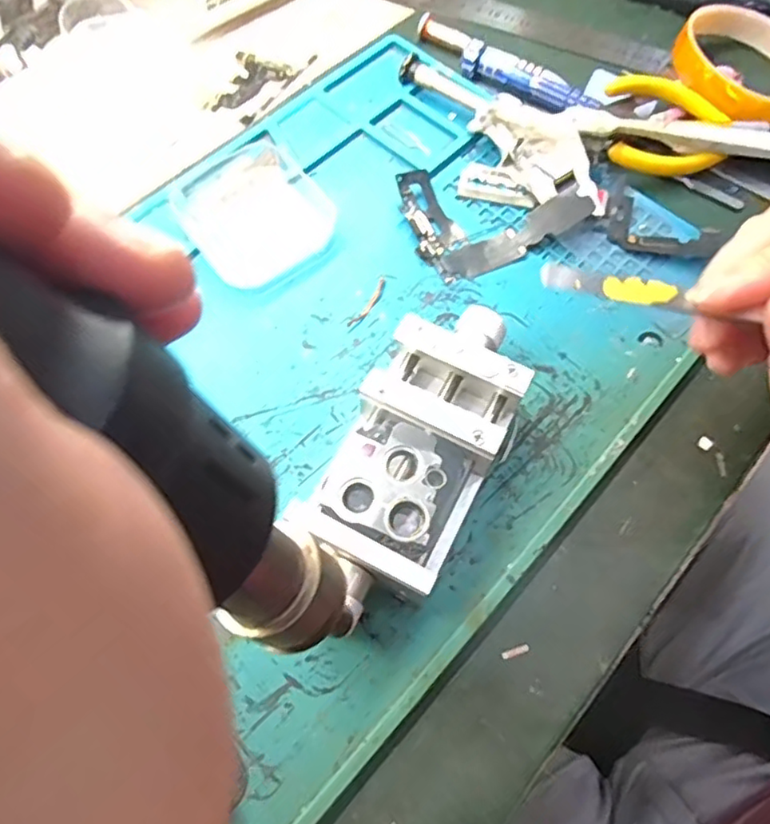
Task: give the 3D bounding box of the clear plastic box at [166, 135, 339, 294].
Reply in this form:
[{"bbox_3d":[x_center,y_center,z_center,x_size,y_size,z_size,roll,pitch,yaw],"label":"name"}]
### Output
[{"bbox_3d":[-0.064,-0.098,0.304,0.068,0.011,0.078,-36,71,-16],"label":"clear plastic box"}]

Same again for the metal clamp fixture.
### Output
[{"bbox_3d":[0.013,0.015,0.244,0.054,0.032,0.127,26,67,10],"label":"metal clamp fixture"}]

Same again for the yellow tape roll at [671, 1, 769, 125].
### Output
[{"bbox_3d":[0.206,-0.198,0.353,0.079,0.024,0.090,33,69,12],"label":"yellow tape roll"}]

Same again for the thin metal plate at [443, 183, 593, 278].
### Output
[{"bbox_3d":[0.065,-0.086,0.303,0.073,0.008,0.017,-28,69,1],"label":"thin metal plate"}]

